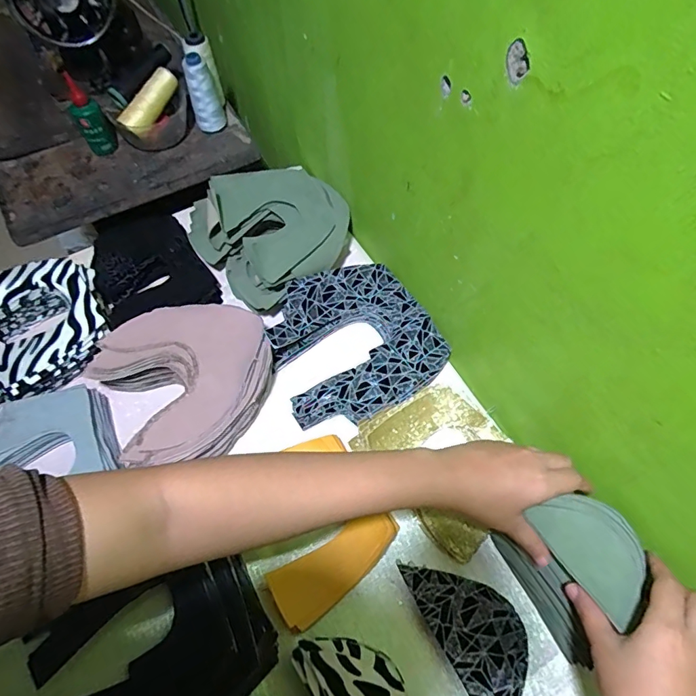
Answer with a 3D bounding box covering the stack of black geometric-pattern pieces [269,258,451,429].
[{"bbox_3d":[0.004,-0.007,0.557,0.186,0.041,0.183,-27,65,-13],"label":"stack of black geometric-pattern pieces"}]

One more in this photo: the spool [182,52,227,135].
[{"bbox_3d":[-0.226,-0.397,0.746,0.044,0.115,0.040,-18,63,-9],"label":"spool"}]

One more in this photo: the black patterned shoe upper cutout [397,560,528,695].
[{"bbox_3d":[0.118,0.258,0.424,0.075,0.027,0.152,-25,64,-13],"label":"black patterned shoe upper cutout"}]

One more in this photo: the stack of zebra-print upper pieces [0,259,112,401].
[{"bbox_3d":[-0.366,-0.024,0.561,0.143,0.054,0.158,-26,65,-13],"label":"stack of zebra-print upper pieces"}]

